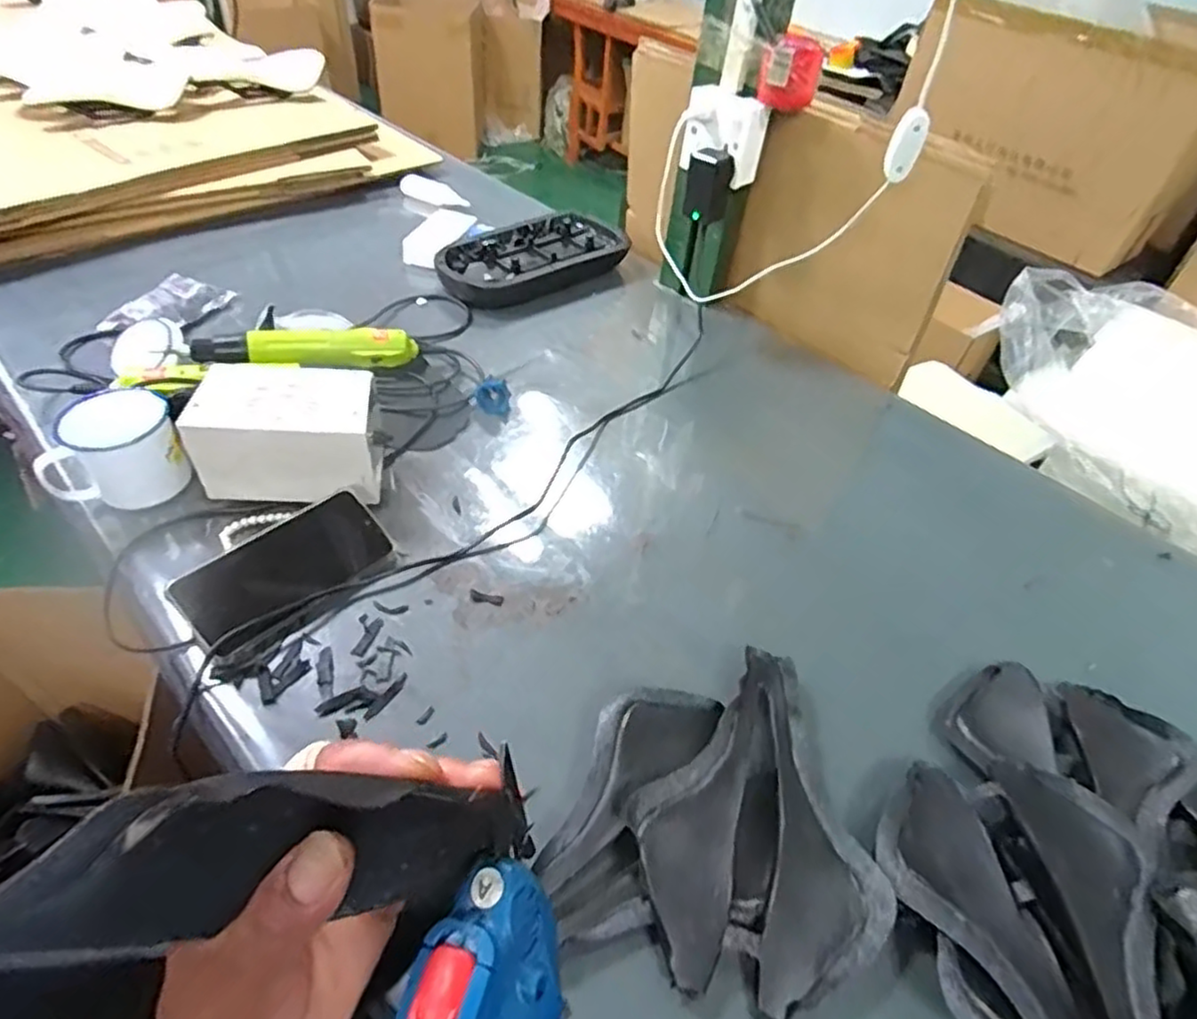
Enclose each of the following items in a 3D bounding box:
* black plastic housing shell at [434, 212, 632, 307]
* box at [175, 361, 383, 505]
[{"bbox_3d":[-0.101,-0.363,0.980,0.278,0.047,0.144,-25,54,-27],"label":"black plastic housing shell"},{"bbox_3d":[-0.286,-0.073,0.640,0.160,0.091,0.100,5,46,-2],"label":"box"}]

